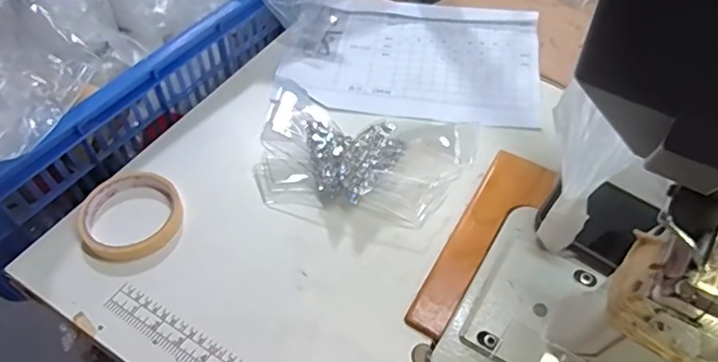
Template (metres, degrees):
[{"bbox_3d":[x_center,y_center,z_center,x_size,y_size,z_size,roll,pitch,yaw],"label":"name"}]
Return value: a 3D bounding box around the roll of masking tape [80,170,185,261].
[{"bbox_3d":[-0.212,0.031,0.515,0.092,0.015,0.088,0,53,0],"label":"roll of masking tape"}]

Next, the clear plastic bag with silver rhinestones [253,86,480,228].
[{"bbox_3d":[0.000,-0.033,0.539,0.212,0.047,0.151,12,54,10],"label":"clear plastic bag with silver rhinestones"}]

